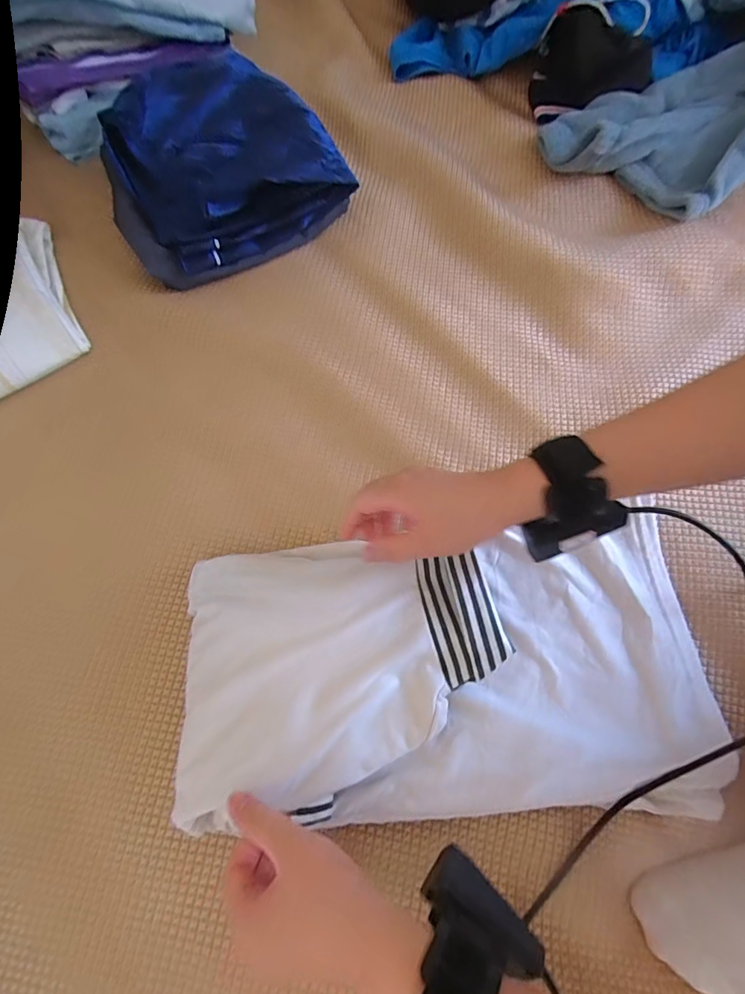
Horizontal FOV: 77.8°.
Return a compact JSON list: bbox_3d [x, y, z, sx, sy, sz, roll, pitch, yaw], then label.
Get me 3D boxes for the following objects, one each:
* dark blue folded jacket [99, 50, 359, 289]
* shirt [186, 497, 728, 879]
[{"bbox_3d":[-0.187,-0.392,0.539,0.249,0.075,0.261,-26,72,-8],"label":"dark blue folded jacket"},{"bbox_3d":[0.061,0.130,0.366,0.401,0.057,0.208,0,70,-5],"label":"shirt"}]

